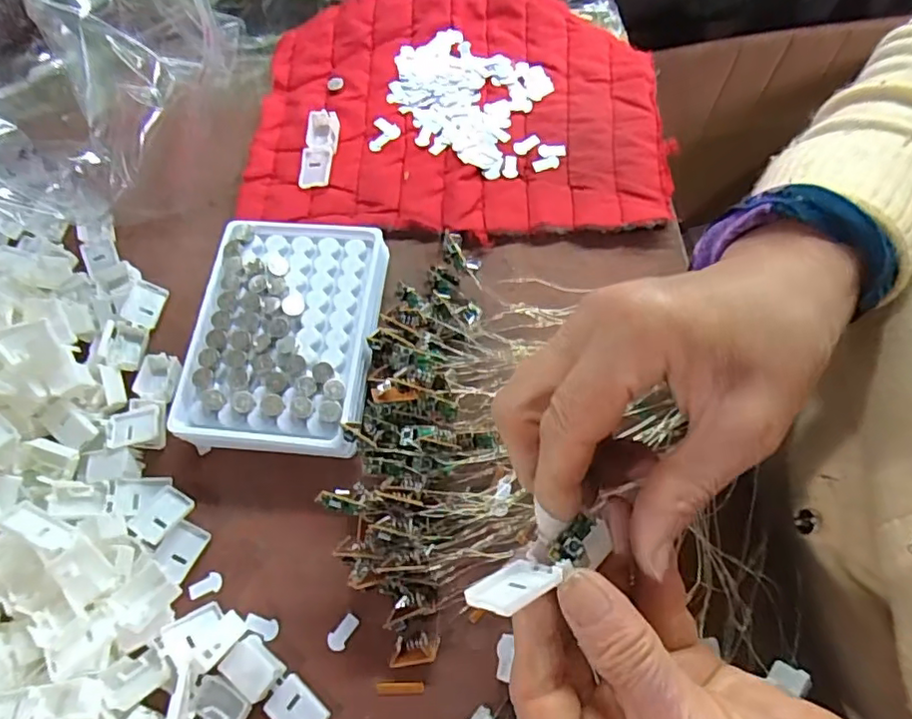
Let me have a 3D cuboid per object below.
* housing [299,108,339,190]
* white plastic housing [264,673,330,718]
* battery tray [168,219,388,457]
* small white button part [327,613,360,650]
[{"bbox_3d":[-0.091,-0.139,0.389,0.022,0.010,0.056,-1,67,3],"label":"housing"},{"bbox_3d":[-0.074,0.163,0.271,0.028,0.005,0.020,36,74,16],"label":"white plastic housing"},{"bbox_3d":[-0.095,-0.015,0.329,0.098,0.025,0.134,2,68,4],"label":"battery tray"},{"bbox_3d":[-0.055,0.132,0.284,0.009,0.004,0.017,36,73,15],"label":"small white button part"}]

